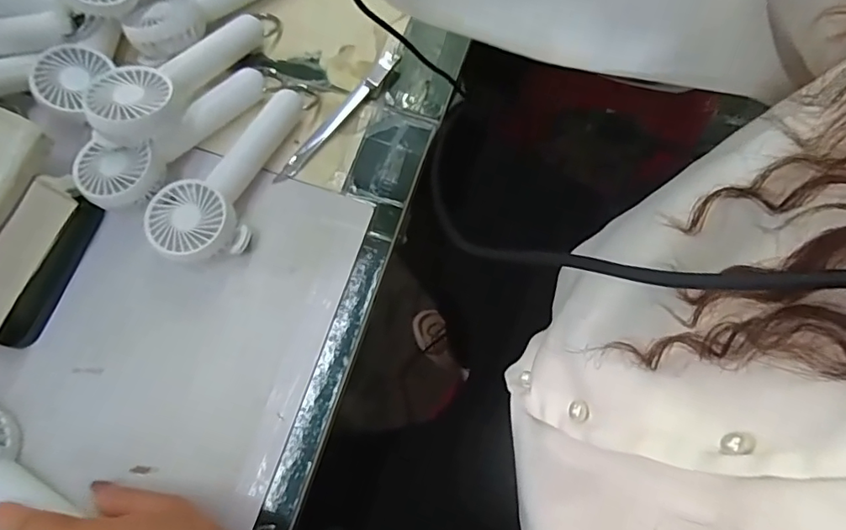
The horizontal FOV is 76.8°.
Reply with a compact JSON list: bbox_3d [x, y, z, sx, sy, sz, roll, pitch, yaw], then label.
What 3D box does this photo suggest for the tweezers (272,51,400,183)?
[{"bbox_3d":[-0.066,-0.115,0.413,0.012,0.013,0.134,39,78,9],"label":"tweezers"}]

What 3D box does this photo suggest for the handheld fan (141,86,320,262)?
[{"bbox_3d":[-0.138,-0.073,0.392,0.064,0.030,0.158,23,76,5],"label":"handheld fan"}]

